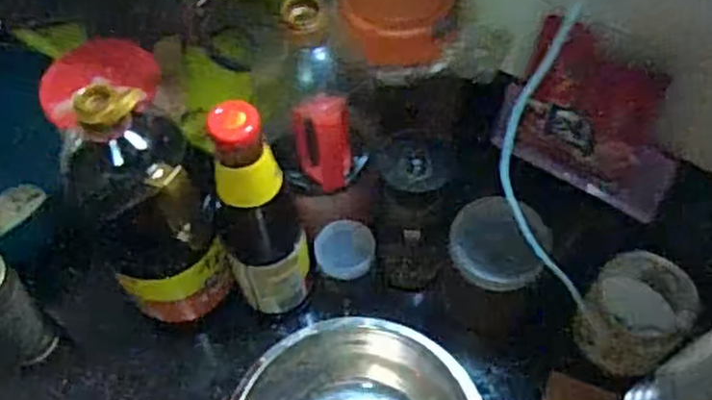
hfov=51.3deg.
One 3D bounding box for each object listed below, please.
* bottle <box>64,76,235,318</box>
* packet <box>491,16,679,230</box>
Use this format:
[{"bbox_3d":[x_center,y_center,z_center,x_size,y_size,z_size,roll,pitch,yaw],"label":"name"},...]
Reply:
[{"bbox_3d":[-0.171,0.007,0.597,0.091,0.246,0.093,-1,59,2],"label":"bottle"},{"bbox_3d":[0.237,-0.076,0.730,0.178,0.143,0.022,31,26,10],"label":"packet"}]

